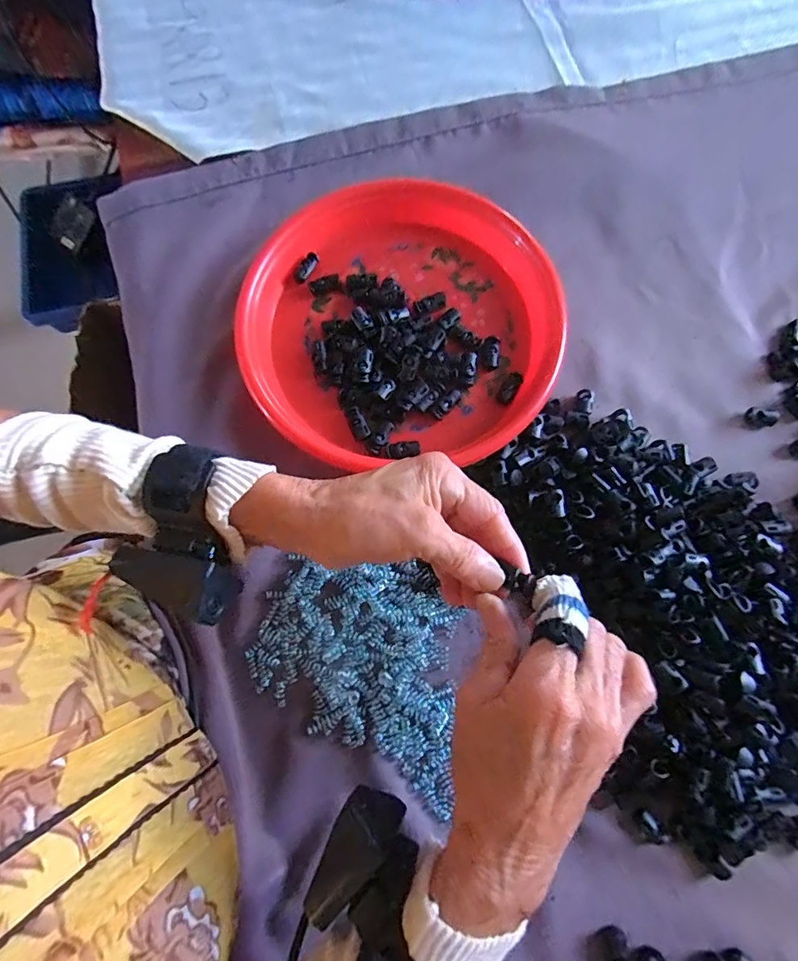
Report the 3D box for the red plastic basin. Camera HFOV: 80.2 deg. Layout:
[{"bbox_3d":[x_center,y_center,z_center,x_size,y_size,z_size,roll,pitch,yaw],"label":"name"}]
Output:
[{"bbox_3d":[0.000,-0.134,0.386,0.256,0.038,0.245,-1,77,1],"label":"red plastic basin"}]

